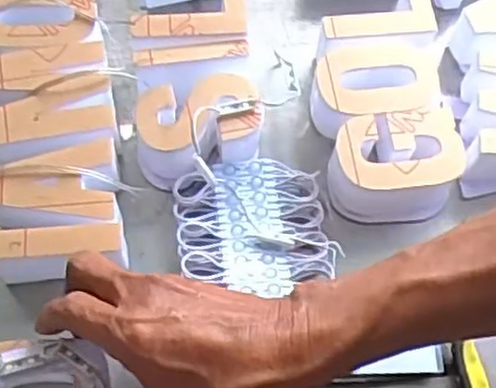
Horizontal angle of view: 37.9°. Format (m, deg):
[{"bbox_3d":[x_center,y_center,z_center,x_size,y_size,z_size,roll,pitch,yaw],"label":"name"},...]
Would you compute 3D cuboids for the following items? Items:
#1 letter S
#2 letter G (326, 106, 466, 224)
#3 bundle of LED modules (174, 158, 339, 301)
[{"bbox_3d":[-0.033,-0.045,0.500,0.088,0.044,0.063,-11,66,-7],"label":"letter S"},{"bbox_3d":[0.100,-0.020,0.494,0.085,0.039,0.063,-7,66,-5],"label":"letter G"},{"bbox_3d":[0.003,0.020,0.484,0.099,0.024,0.092,-6,65,-5],"label":"bundle of LED modules"}]

